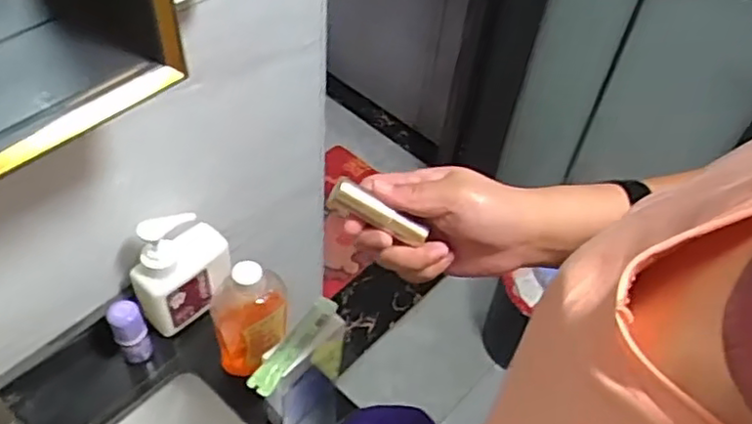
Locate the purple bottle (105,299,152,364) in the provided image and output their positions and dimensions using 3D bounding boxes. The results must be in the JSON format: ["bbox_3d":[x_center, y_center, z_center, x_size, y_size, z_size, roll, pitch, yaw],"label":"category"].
[{"bbox_3d":[-0.282,0.139,0.765,0.034,0.099,0.030,-23,56,-23],"label":"purple bottle"}]

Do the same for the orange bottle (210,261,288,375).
[{"bbox_3d":[-0.142,0.116,0.751,0.083,0.165,0.063,-8,51,-12],"label":"orange bottle"}]

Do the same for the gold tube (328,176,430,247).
[{"bbox_3d":[0.001,0.000,0.476,0.072,0.018,0.016,28,49,-13],"label":"gold tube"}]

